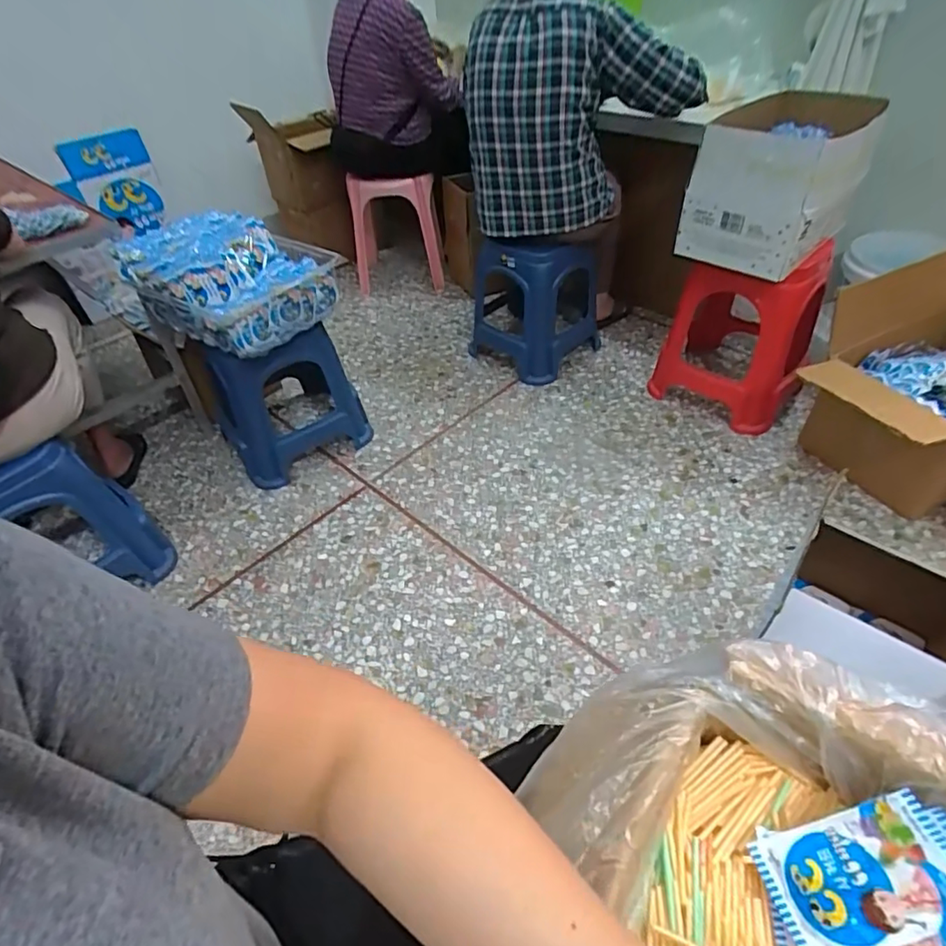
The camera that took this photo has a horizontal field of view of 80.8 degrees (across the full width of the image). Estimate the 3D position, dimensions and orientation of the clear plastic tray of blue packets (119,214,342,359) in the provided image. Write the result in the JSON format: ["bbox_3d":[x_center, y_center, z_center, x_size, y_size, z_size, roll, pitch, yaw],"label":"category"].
[{"bbox_3d":[-0.578,-0.475,1.359,0.425,0.179,0.343,22,50,25],"label":"clear plastic tray of blue packets"}]

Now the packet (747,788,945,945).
[{"bbox_3d":[0.233,0.242,0.332,0.105,0.015,0.064,-29,43,10],"label":"packet"}]

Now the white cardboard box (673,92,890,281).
[{"bbox_3d":[0.718,-0.695,1.318,0.326,0.268,0.466,27,54,26],"label":"white cardboard box"}]

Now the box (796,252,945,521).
[{"bbox_3d":[1.212,-0.185,1.345,0.751,0.387,0.536,-22,47,-17],"label":"box"}]

